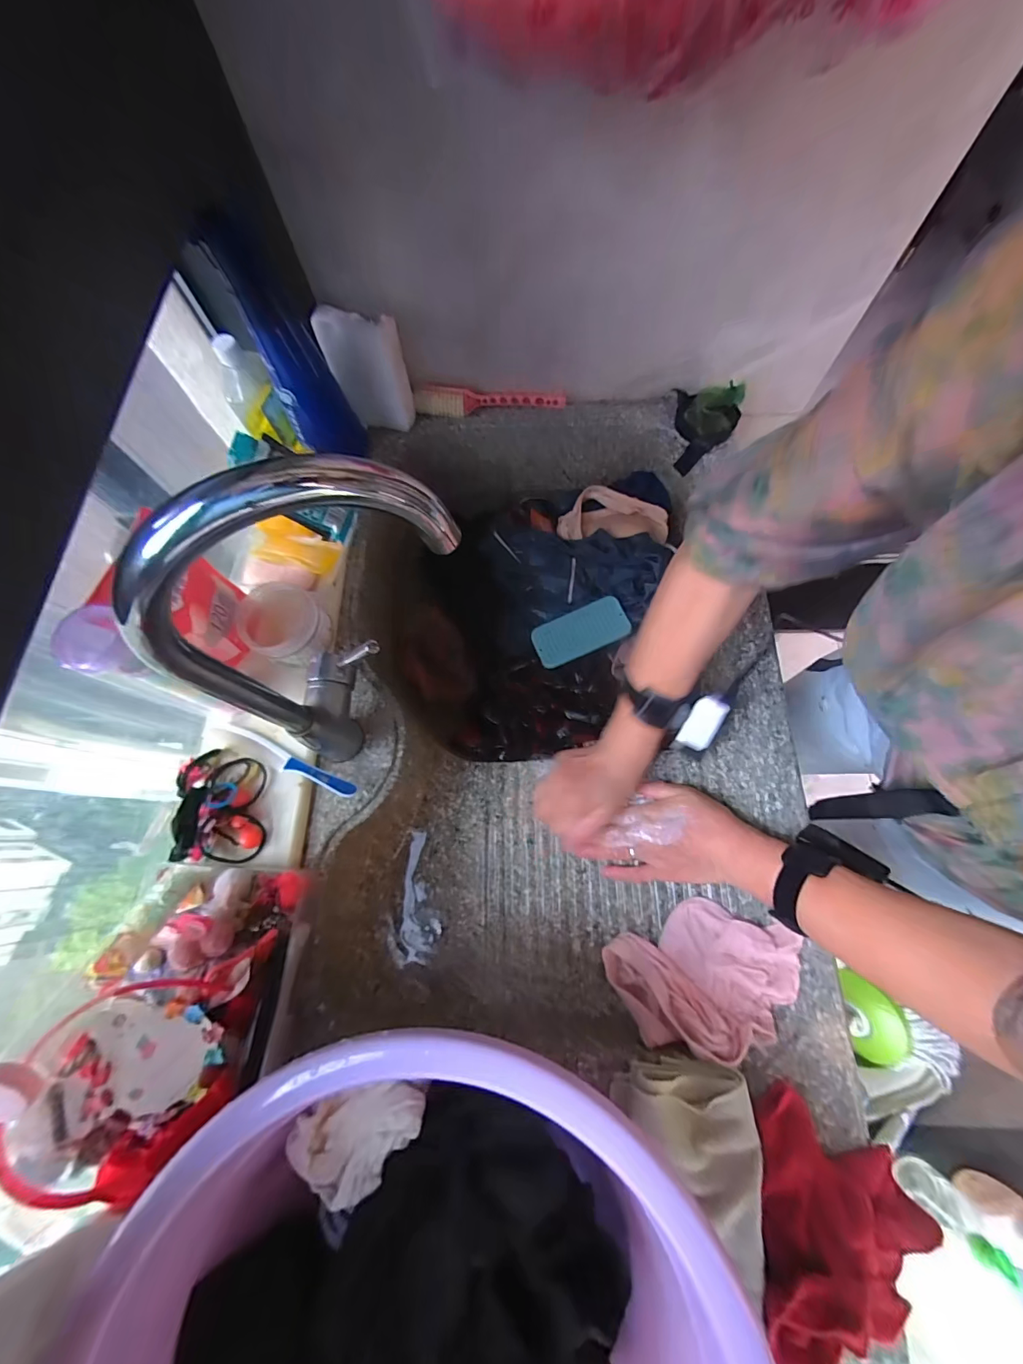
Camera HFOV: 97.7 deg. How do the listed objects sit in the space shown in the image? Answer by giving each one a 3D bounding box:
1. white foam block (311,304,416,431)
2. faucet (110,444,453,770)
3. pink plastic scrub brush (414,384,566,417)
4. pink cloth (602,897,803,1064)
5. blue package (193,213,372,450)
[{"bbox_3d":[-0.184,-0.403,0.584,0.093,0.142,0.020,-1,71,2],"label":"white foam block"},{"bbox_3d":[-0.135,-0.047,0.354,0.194,0.328,0.072,-28,72,-8],"label":"faucet"},{"bbox_3d":[-0.031,-0.411,0.645,0.216,0.033,0.021,-4,70,1],"label":"pink plastic scrub brush"},{"bbox_3d":[0.188,0.283,0.431,0.166,0.025,0.119,-28,53,1],"label":"pink cloth"},{"bbox_3d":[-0.258,-0.384,0.536,0.083,0.251,0.077,-36,68,-10],"label":"blue package"}]

